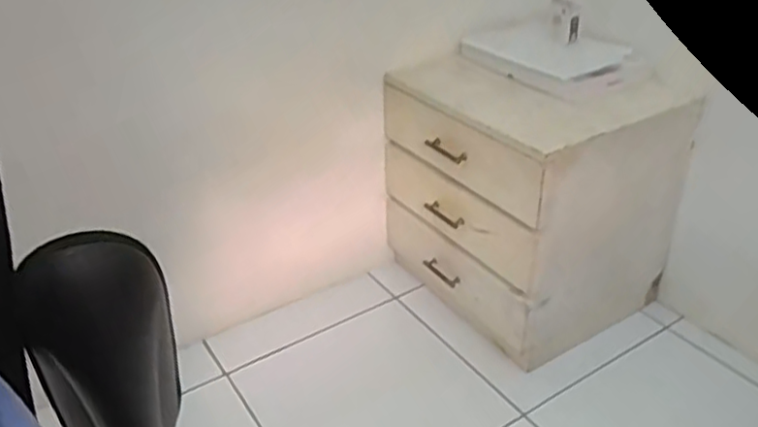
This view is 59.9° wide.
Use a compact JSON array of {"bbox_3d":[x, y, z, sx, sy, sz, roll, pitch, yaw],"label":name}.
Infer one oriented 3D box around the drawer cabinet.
[{"bbox_3d":[0.296,-0.047,1.366,0.407,0.532,0.487,-22,37,-29],"label":"drawer cabinet"}]

